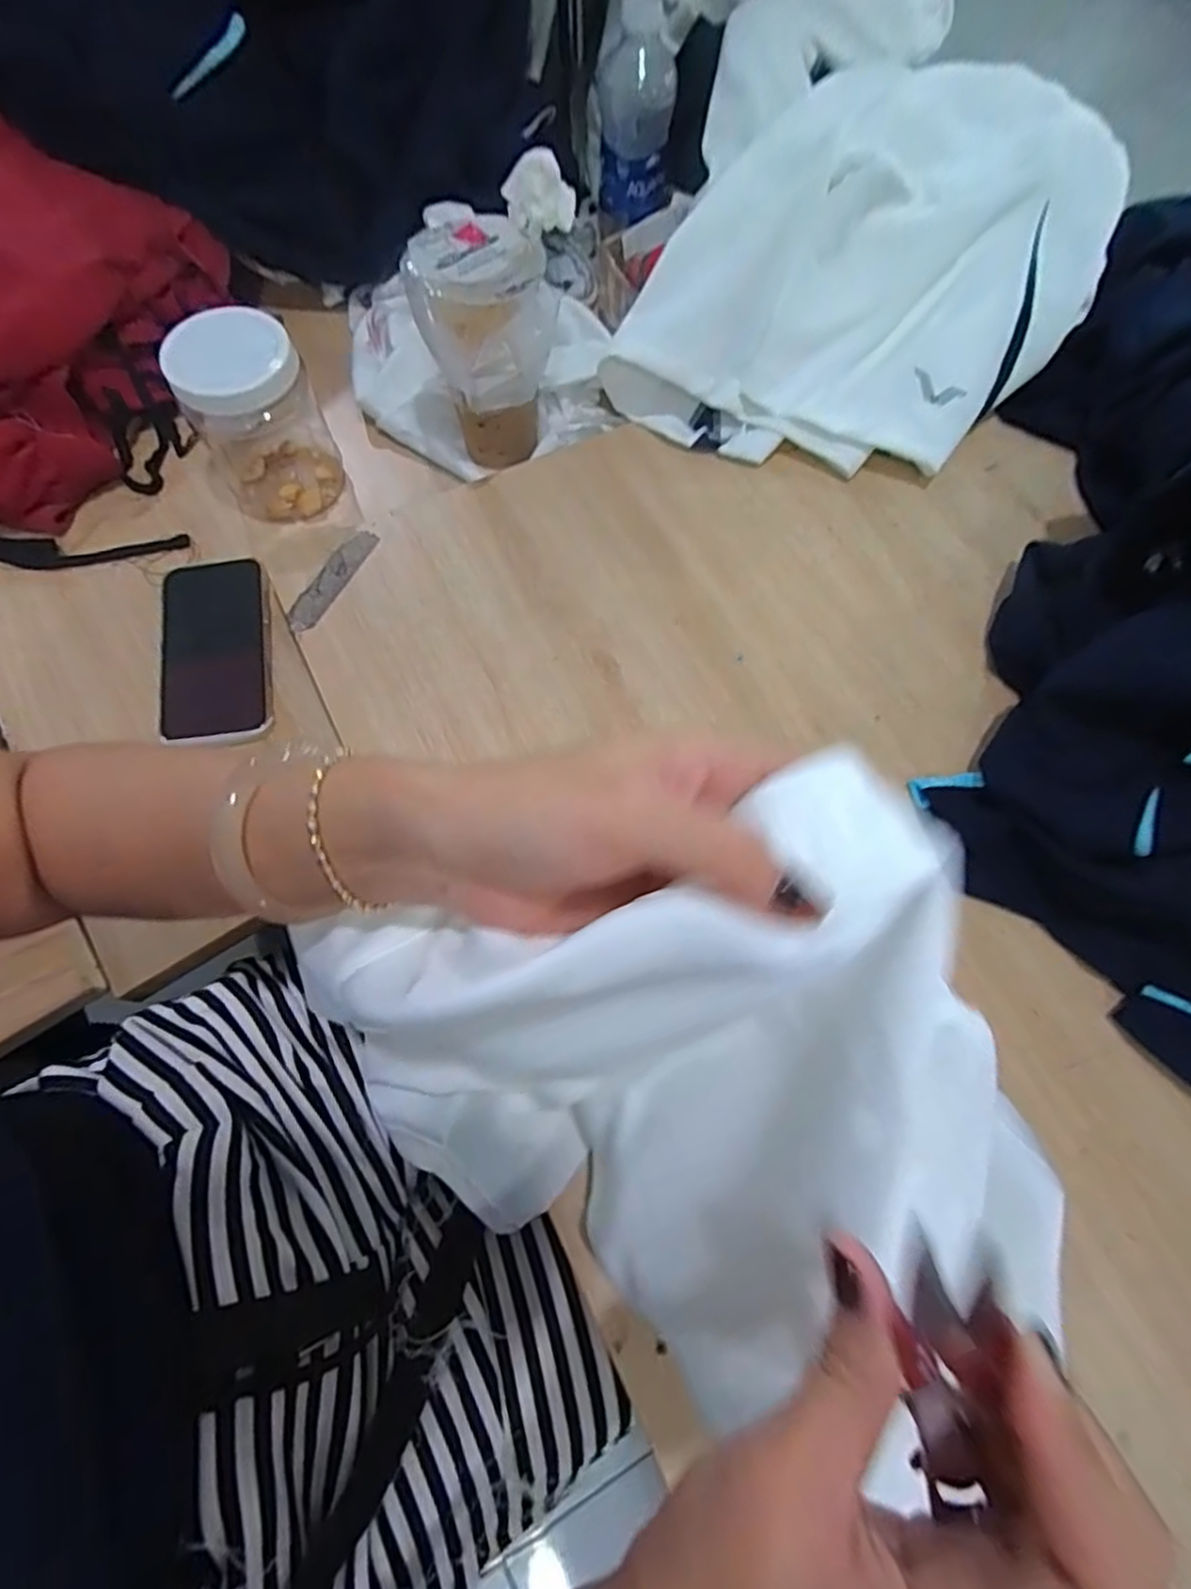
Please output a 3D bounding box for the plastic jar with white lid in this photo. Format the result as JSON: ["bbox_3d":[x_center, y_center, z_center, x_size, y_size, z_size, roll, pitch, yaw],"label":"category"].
[{"bbox_3d":[-0.278,-0.310,0.548,0.099,0.126,0.105,0,69,-1],"label":"plastic jar with white lid"}]

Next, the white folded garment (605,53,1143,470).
[{"bbox_3d":[0.256,-0.441,0.562,0.270,0.127,0.458,41,74,14],"label":"white folded garment"}]

